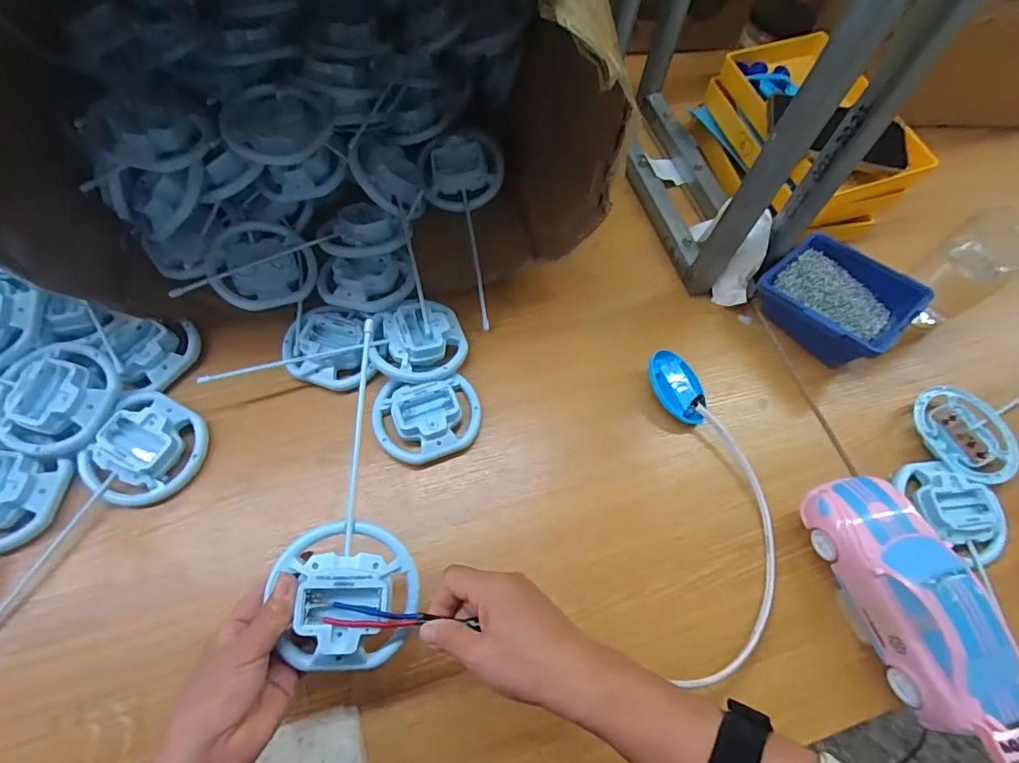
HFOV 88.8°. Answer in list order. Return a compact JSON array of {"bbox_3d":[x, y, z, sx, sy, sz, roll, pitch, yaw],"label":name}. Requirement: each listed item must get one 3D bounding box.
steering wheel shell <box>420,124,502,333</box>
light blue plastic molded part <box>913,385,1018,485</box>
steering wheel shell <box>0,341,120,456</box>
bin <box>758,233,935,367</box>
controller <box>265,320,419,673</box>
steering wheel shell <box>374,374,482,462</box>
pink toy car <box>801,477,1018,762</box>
[{"bbox_3d":[-0.044,-0.181,0.594,0.094,0.029,0.240,-9,82,-5],"label":"steering wheel shell"},{"bbox_3d":[0.512,0.041,0.533,0.199,0.028,0.101,-11,65,-10],"label":"light blue plastic molded part"},{"bbox_3d":[-0.427,0.012,0.483,0.108,0.025,0.102,2,64,-4],"label":"steering wheel shell"},{"bbox_3d":[0.354,-0.090,0.565,0.119,0.062,0.138,-41,70,-19],"label":"bin"},{"bbox_3d":[-0.115,0.080,0.383,0.093,0.030,0.245,1,76,-2],"label":"controller"},{"bbox_3d":[-0.081,0.035,0.510,0.102,0.022,0.085,-4,64,-7],"label":"steering wheel shell"},{"bbox_3d":[0.324,0.173,0.412,0.081,0.078,0.204,-16,56,-8],"label":"pink toy car"}]

